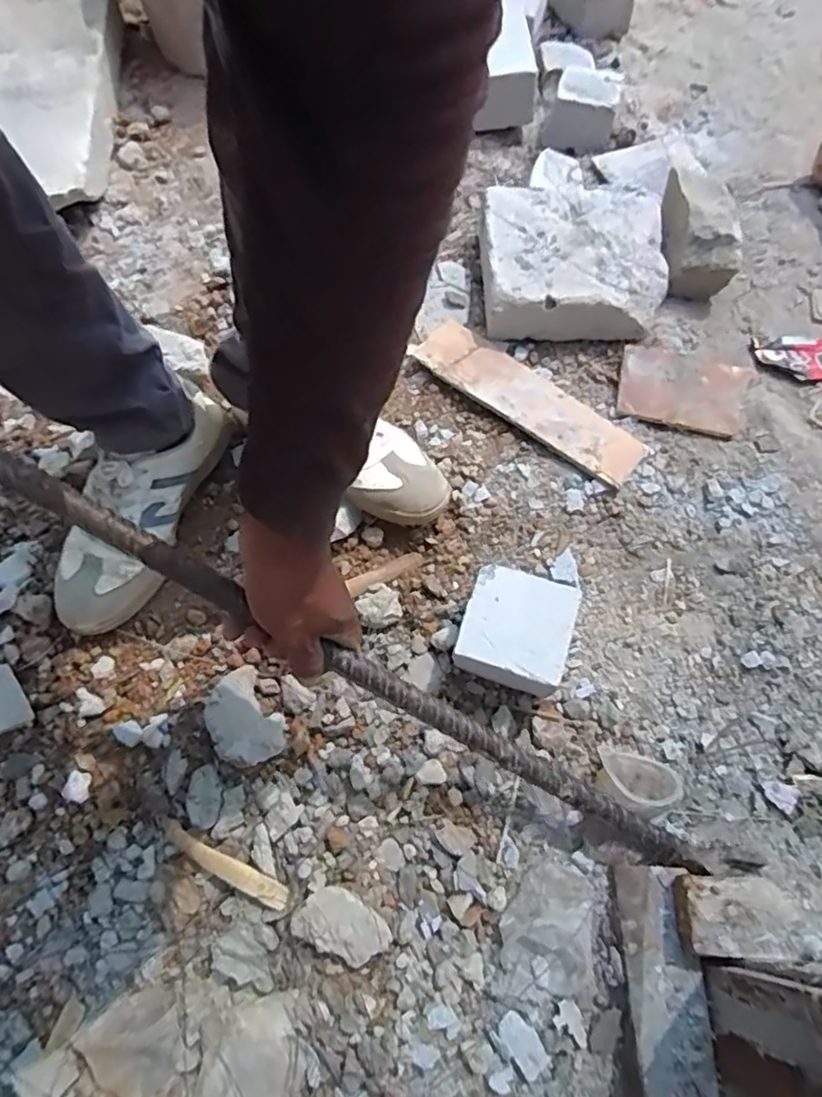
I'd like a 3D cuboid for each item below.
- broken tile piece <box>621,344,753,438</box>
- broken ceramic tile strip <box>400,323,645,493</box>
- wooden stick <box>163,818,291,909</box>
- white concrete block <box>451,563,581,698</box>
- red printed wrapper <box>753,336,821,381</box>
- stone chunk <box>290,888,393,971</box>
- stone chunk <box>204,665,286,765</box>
[{"bbox_3d":[0.333,-0.193,0.777,0.152,0.014,0.115,11,66,5],"label":"broken tile piece"},{"bbox_3d":[0.136,-0.177,0.766,0.298,0.024,0.078,38,70,16],"label":"broken ceramic tile strip"},{"bbox_3d":[-0.168,0.277,0.559,0.132,0.021,0.020,24,67,11],"label":"wooden stick"},{"bbox_3d":[0.098,0.081,0.610,0.098,0.075,0.101,19,66,8],"label":"white concrete block"},{"bbox_3d":[0.495,-0.241,0.807,0.110,0.008,0.070,-6,65,-3],"label":"red printed wrapper"},{"bbox_3d":[-0.057,0.317,0.536,0.078,0.021,0.046,22,67,10],"label":"stone chunk"},{"bbox_3d":[-0.161,0.161,0.609,0.062,0.030,0.091,-25,68,-11],"label":"stone chunk"}]

